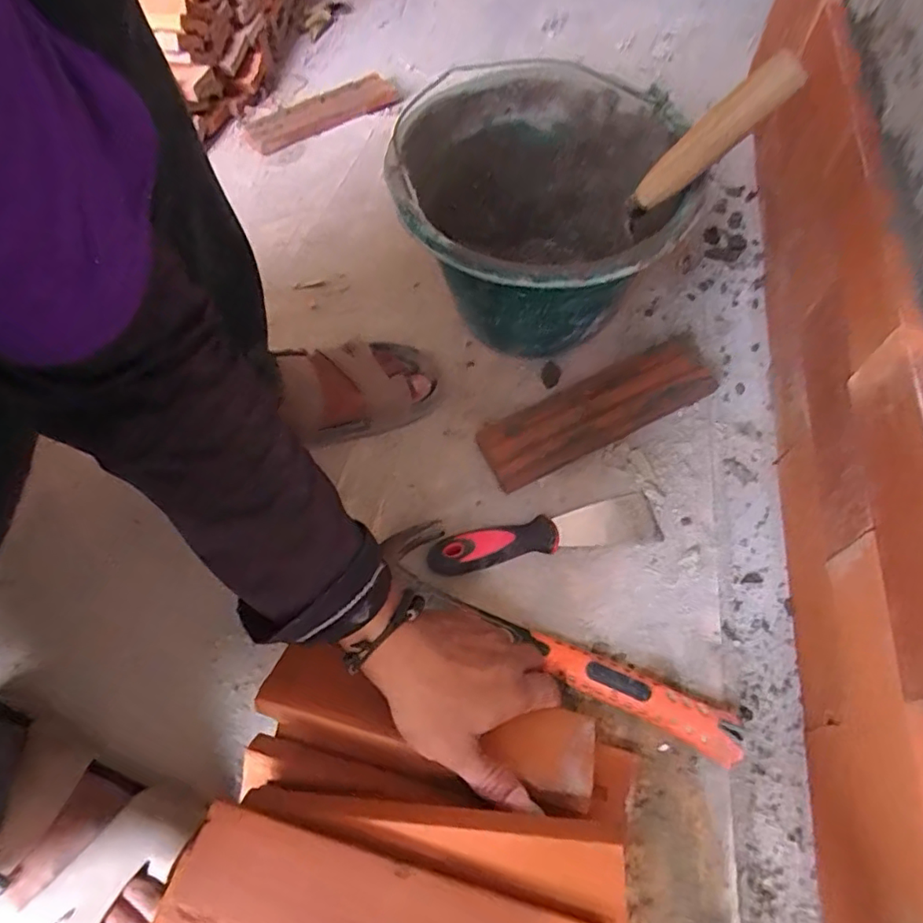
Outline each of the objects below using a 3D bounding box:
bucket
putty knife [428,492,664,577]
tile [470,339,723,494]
[{"bbox_3d":[0.066,-0.224,0.568,0.240,0.178,0.277,2,59,4],"label":"bucket"},{"bbox_3d":[0.073,0.061,0.504,0.200,0.028,0.042,-11,59,-4],"label":"putty knife"},{"bbox_3d":[0.131,-0.051,0.564,0.233,0.015,0.068,-27,72,-6],"label":"tile"}]

